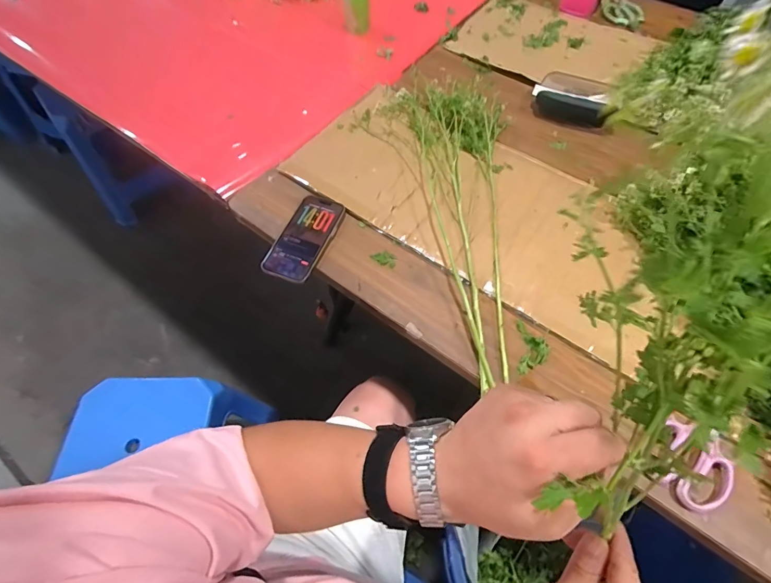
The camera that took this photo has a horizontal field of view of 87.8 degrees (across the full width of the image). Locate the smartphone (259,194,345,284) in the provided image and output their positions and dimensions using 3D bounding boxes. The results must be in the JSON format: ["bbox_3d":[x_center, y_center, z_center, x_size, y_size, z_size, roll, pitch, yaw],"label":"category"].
[{"bbox_3d":[-0.130,-0.089,0.652,0.079,0.013,0.167,23,64,5],"label":"smartphone"}]

